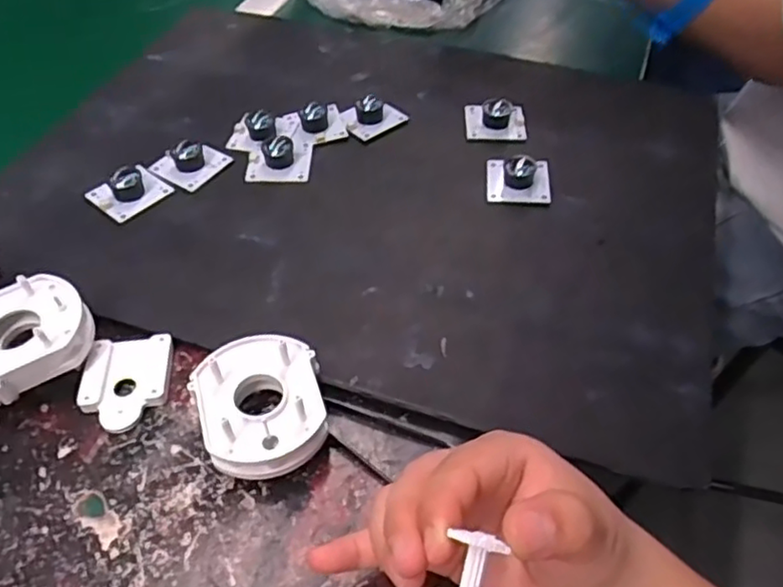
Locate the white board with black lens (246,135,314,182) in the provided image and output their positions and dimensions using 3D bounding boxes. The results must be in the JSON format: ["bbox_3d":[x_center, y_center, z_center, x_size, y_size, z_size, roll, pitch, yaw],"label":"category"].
[{"bbox_3d":[-0.080,-0.104,0.463,0.044,0.018,0.050,0,50,0],"label":"white board with black lens"}]

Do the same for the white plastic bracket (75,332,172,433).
[{"bbox_3d":[-0.142,0.048,0.347,0.044,0.008,0.054,-3,50,-3],"label":"white plastic bracket"}]

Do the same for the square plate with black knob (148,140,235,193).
[{"bbox_3d":[-0.143,-0.096,0.459,0.042,0.017,0.042,29,56,22],"label":"square plate with black knob"}]

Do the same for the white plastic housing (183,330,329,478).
[{"bbox_3d":[-0.064,0.055,0.322,0.060,0.028,0.067,-19,53,-15],"label":"white plastic housing"}]

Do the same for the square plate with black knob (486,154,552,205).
[{"bbox_3d":[0.088,-0.082,0.447,0.043,0.020,0.042,4,50,3],"label":"square plate with black knob"}]

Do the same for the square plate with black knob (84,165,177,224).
[{"bbox_3d":[-0.180,-0.074,0.438,0.044,0.017,0.044,31,56,23],"label":"square plate with black knob"}]

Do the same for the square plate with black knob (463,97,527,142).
[{"bbox_3d":[0.080,-0.135,0.493,0.045,0.018,0.037,2,50,1],"label":"square plate with black knob"}]

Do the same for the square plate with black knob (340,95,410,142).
[{"bbox_3d":[-0.014,-0.139,0.496,0.044,0.018,0.036,-30,56,-23],"label":"square plate with black knob"}]

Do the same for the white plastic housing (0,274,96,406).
[{"bbox_3d":[-0.196,0.026,0.344,0.055,0.030,0.069,37,59,27],"label":"white plastic housing"}]

